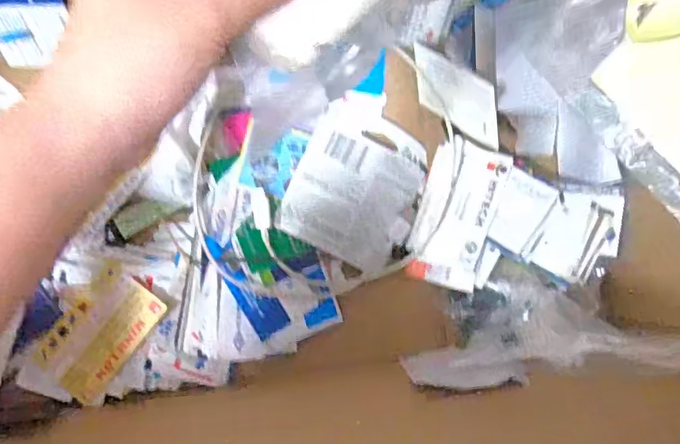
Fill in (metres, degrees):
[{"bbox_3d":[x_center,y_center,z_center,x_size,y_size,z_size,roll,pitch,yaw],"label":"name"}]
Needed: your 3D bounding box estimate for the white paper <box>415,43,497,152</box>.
[{"bbox_3d":[0.079,-0.088,0.409,0.004,0.088,0.047,-24,133,-17],"label":"white paper"}]

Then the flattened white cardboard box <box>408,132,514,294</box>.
[{"bbox_3d":[0.090,-0.005,0.442,0.061,0.016,0.107,15,86,15],"label":"flattened white cardboard box"}]

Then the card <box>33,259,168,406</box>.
[{"bbox_3d":[-0.165,0.076,0.405,0.055,0.005,0.089,37,92,4],"label":"card"}]

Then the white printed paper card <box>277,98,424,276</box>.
[{"bbox_3d":[0.017,-0.031,0.436,0.092,0.009,0.120,25,84,-6],"label":"white printed paper card"}]

